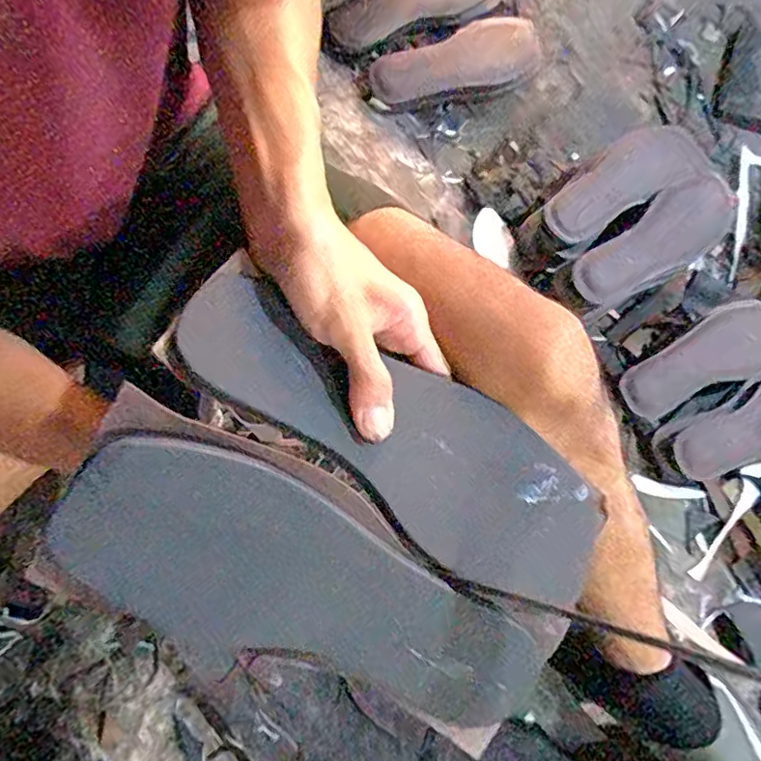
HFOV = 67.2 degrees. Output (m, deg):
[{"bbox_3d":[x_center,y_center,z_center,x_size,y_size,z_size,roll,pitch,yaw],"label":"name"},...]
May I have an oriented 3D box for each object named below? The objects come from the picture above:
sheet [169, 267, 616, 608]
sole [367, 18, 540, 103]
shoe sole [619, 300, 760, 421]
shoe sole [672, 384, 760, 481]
[{"bbox_3d":[0.011,0.024,0.297,0.240,0.008,0.087,39,67,-3],"label":"sheet"},{"bbox_3d":[0.106,-0.459,0.817,0.278,0.027,0.094,-21,86,-12],"label":"sole"},{"bbox_3d":[0.418,-0.027,0.740,0.220,0.015,0.089,-29,75,4],"label":"shoe sole"},{"bbox_3d":[0.471,0.054,0.706,0.246,0.012,0.088,-24,81,-11],"label":"shoe sole"}]

